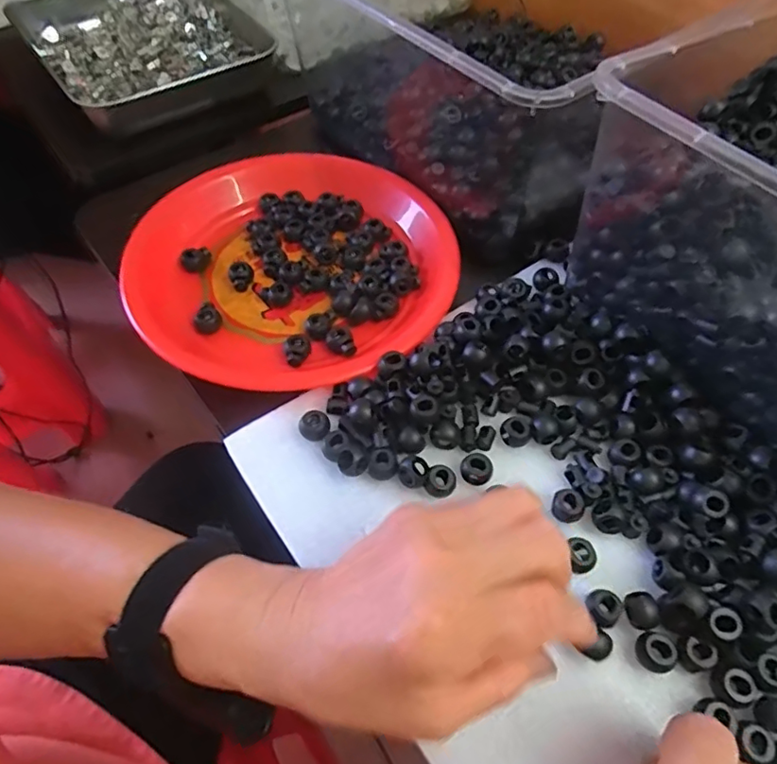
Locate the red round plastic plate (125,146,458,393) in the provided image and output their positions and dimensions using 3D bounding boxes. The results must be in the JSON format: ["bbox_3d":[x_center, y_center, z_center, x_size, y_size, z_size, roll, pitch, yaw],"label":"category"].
[{"bbox_3d":[-0.067,-0.090,0.420,0.217,0.031,0.230,0,55,0],"label":"red round plastic plate"}]

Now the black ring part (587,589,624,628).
[{"bbox_3d":[0.105,0.109,0.280,0.014,0.009,0.016,-26,59,-17],"label":"black ring part"}]

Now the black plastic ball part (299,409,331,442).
[{"bbox_3d":[-0.043,0.025,0.336,0.019,0.014,0.014,7,55,5],"label":"black plastic ball part"}]

